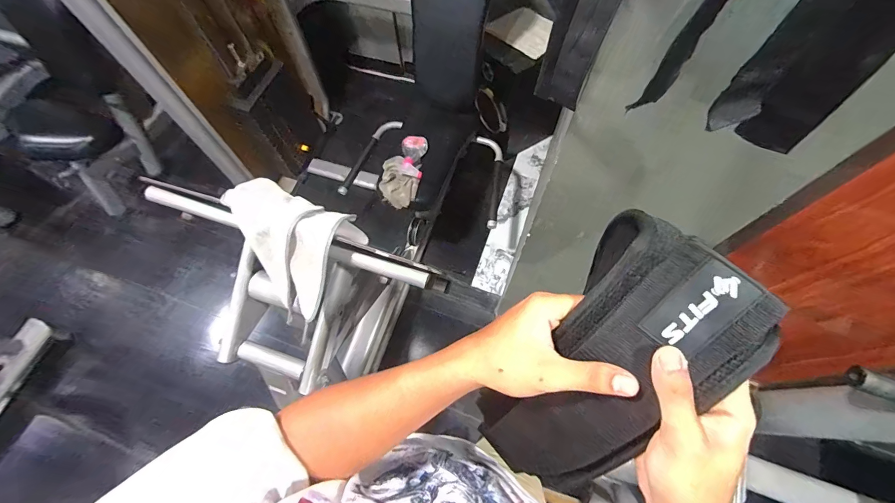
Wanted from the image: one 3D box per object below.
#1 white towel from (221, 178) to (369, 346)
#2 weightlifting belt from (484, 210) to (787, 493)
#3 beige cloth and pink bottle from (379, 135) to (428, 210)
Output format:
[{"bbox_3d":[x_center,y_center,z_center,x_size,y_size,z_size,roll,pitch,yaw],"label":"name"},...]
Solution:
[{"bbox_3d":[-0.273,-0.016,0.646,0.207,0.147,0.175,27,69,12],"label":"white towel"},{"bbox_3d":[0.128,0.109,0.306,0.116,0.049,0.259,31,114,14],"label":"weightlifting belt"},{"bbox_3d":[-0.154,-0.292,1.304,0.143,0.074,0.279,8,66,5],"label":"beige cloth and pink bottle"}]

